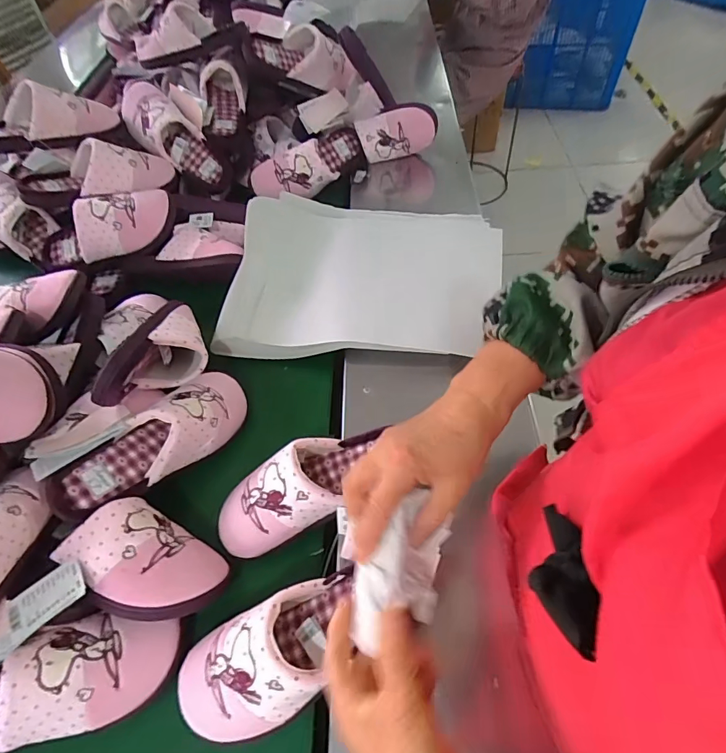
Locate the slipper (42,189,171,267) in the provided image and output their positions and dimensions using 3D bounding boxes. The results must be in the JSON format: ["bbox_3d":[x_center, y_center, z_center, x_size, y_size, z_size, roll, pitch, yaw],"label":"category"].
[{"bbox_3d":[-0.430,-0.241,0.714,0.237,0.091,0.082,-15,53,12],"label":"slipper"}]

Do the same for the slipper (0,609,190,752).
[{"bbox_3d":[-0.289,0.274,0.397,0.229,0.067,0.088,-13,54,-5],"label":"slipper"}]

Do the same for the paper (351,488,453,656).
[{"bbox_3d":[0.026,0.136,0.312,0.056,0.045,0.100,13,56,13],"label":"paper"}]

